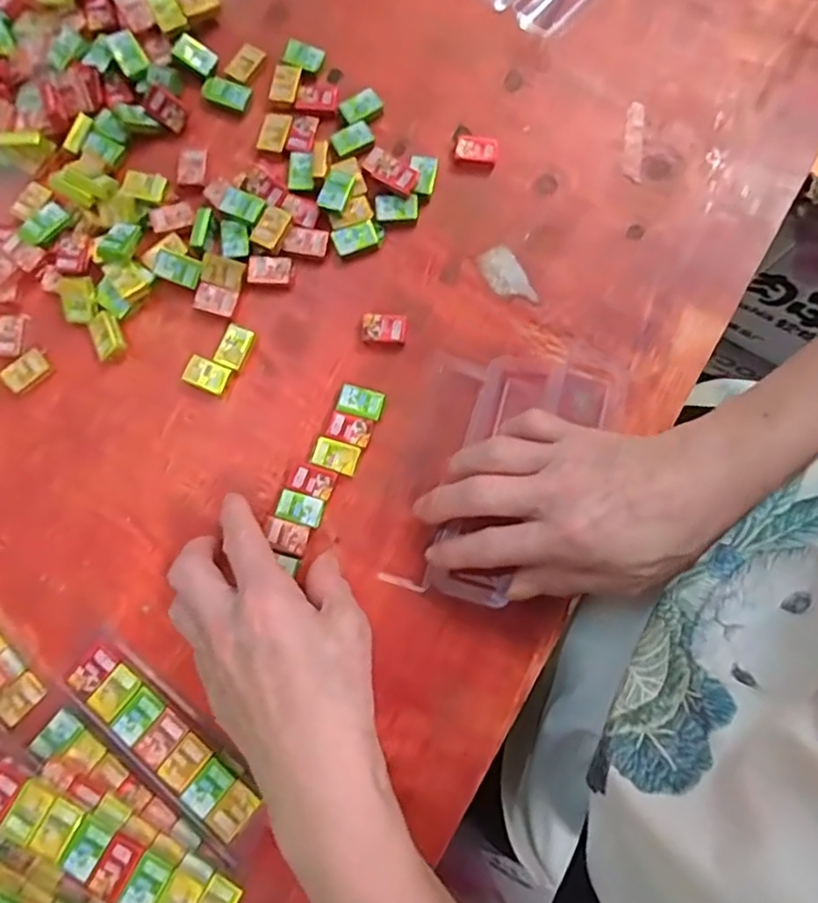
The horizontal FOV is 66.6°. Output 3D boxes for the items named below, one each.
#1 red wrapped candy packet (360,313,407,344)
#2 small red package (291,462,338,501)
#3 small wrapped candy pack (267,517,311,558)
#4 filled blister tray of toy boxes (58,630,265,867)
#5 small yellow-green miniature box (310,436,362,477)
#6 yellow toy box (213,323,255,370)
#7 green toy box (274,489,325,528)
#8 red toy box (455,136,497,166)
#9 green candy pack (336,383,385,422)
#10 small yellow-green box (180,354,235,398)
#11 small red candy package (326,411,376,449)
[{"bbox_3d":[-0.015,-0.074,0.371,0.027,0.007,0.018,7,80,2],"label":"red wrapped candy packet"},{"bbox_3d":[-0.054,0.017,0.355,0.023,0.007,0.017,17,81,4],"label":"small red package"},{"bbox_3d":[-0.068,0.048,0.348,0.024,0.004,0.017,16,81,4],"label":"small wrapped candy pack"},{"bbox_3d":[-0.127,0.151,0.325,0.126,0.016,0.043,39,83,7],"label":"filled blister tray of toy boxes"},{"bbox_3d":[-0.042,0.003,0.358,0.026,0.007,0.018,17,81,4],"label":"small yellow-green miniature box"},{"bbox_3d":[-0.104,-0.063,0.370,0.018,0.005,0.025,22,81,5],"label":"yellow toy box"},{"bbox_3d":[-0.061,0.032,0.352,0.026,0.007,0.017,17,81,4],"label":"green toy box"},{"bbox_3d":[0.042,-0.188,0.391,0.026,0.010,0.016,12,80,3],"label":"red toy box"},{"bbox_3d":[-0.028,-0.029,0.363,0.026,0.007,0.018,16,81,4],"label":"green candy pack"},{"bbox_3d":[-0.118,-0.045,0.366,0.025,0.010,0.019,24,81,5],"label":"small yellow-green box"},{"bbox_3d":[-0.034,-0.013,0.360,0.025,0.006,0.017,18,81,4],"label":"small red candy package"}]

